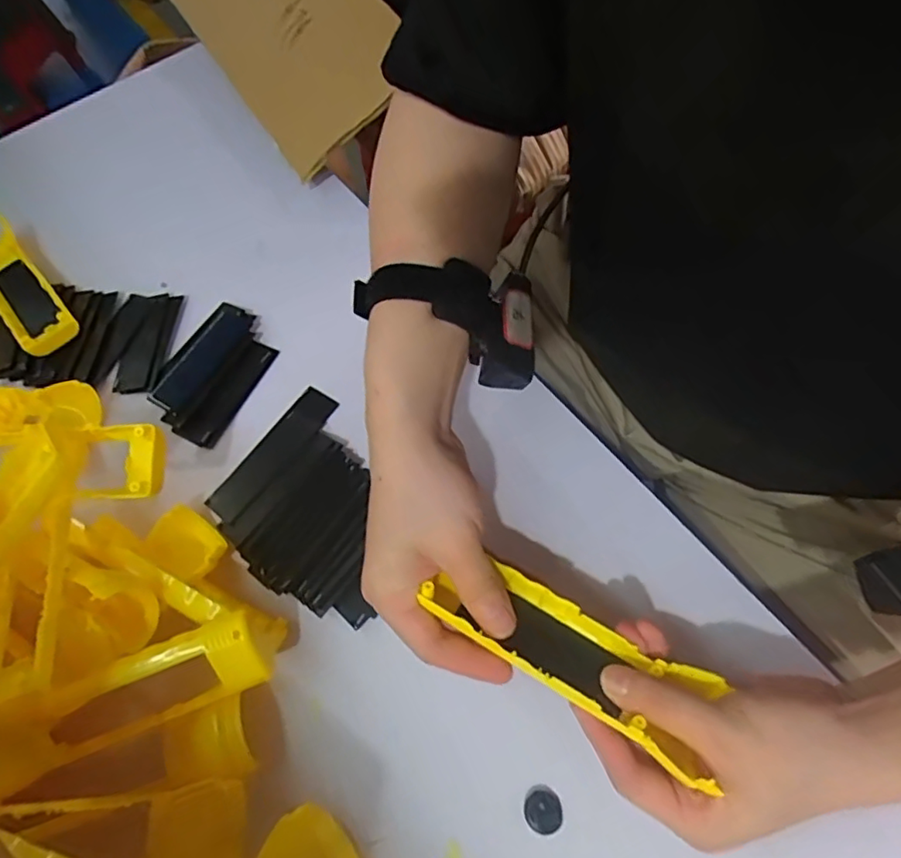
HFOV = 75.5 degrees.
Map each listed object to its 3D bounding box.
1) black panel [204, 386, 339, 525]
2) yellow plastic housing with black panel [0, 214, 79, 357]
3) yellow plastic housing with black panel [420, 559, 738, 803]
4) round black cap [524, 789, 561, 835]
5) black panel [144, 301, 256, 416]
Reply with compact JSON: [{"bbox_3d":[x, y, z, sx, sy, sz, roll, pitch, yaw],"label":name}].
[{"bbox_3d":[-0.126,0.016,0.413,0.032,0.004,0.112,33,70,17],"label":"black panel"},{"bbox_3d":[-0.362,-0.120,0.485,0.045,0.017,0.162,-38,68,-15],"label":"yellow plastic housing with black panel"},{"bbox_3d":[0.059,0.109,0.291,0.144,0.024,0.046,27,68,16],"label":"yellow plastic housing with black panel"},{"bbox_3d":[0.049,0.202,0.307,0.019,0.004,0.019,-1,64,2],"label":"round black cap"},{"bbox_3d":[-0.195,-0.057,0.452,0.039,0.008,0.098,30,71,18],"label":"black panel"}]

